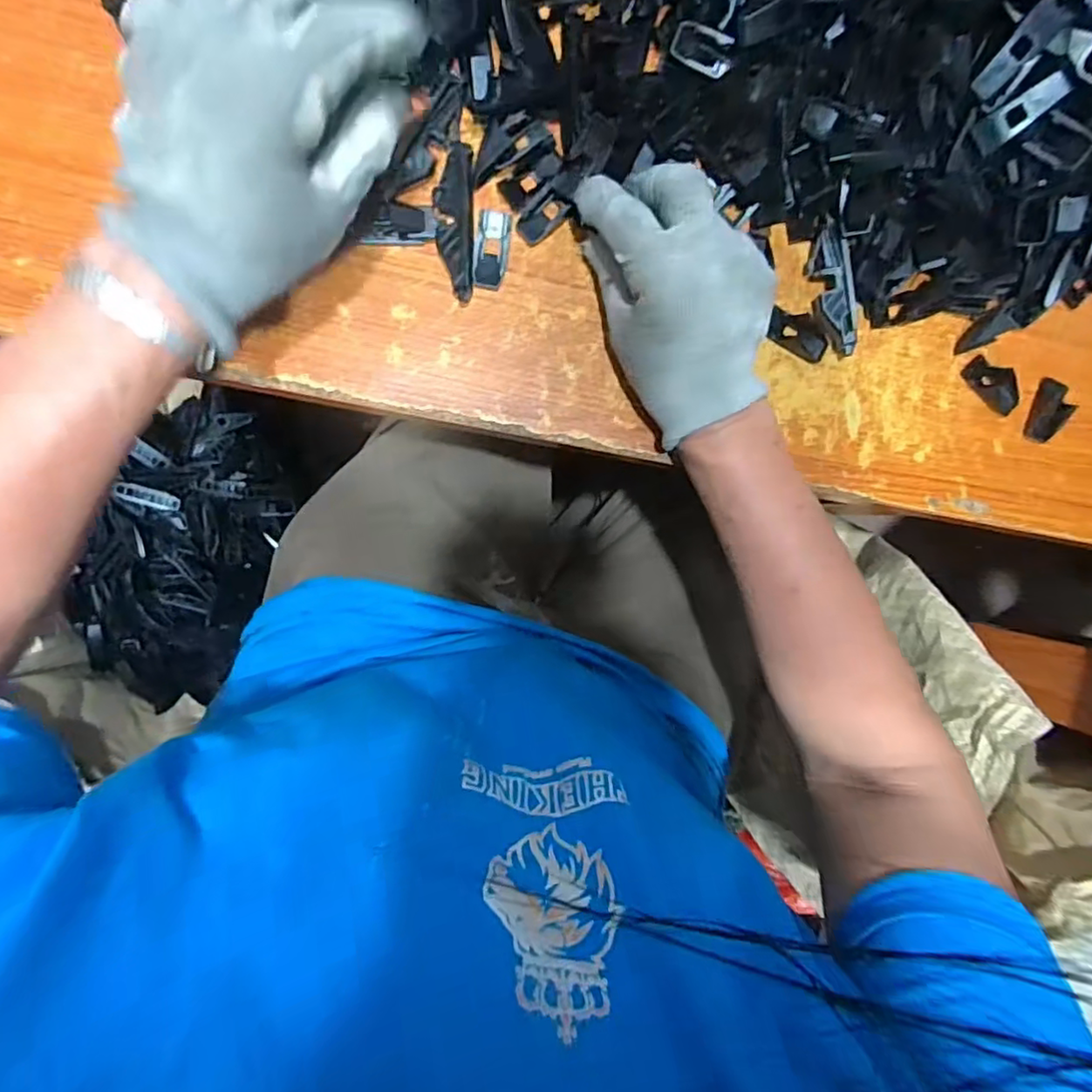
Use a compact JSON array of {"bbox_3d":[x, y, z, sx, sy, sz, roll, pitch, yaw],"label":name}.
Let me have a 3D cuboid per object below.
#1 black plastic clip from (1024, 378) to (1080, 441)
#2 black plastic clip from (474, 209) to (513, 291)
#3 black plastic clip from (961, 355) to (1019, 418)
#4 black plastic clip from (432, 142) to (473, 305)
[{"bbox_3d":[0.327,-0.088,0.392,0.021,0.014,0.041,19,91,-10],"label":"black plastic clip"},{"bbox_3d":[-0.030,-0.167,0.341,0.019,0.004,0.042,6,93,-9],"label":"black plastic clip"},{"bbox_3d":[0.287,-0.102,0.385,0.041,0.011,0.019,42,87,-9],"label":"black plastic clip"},{"bbox_3d":[-0.050,-0.175,0.331,0.021,0.016,0.077,0,94,-9],"label":"black plastic clip"}]

